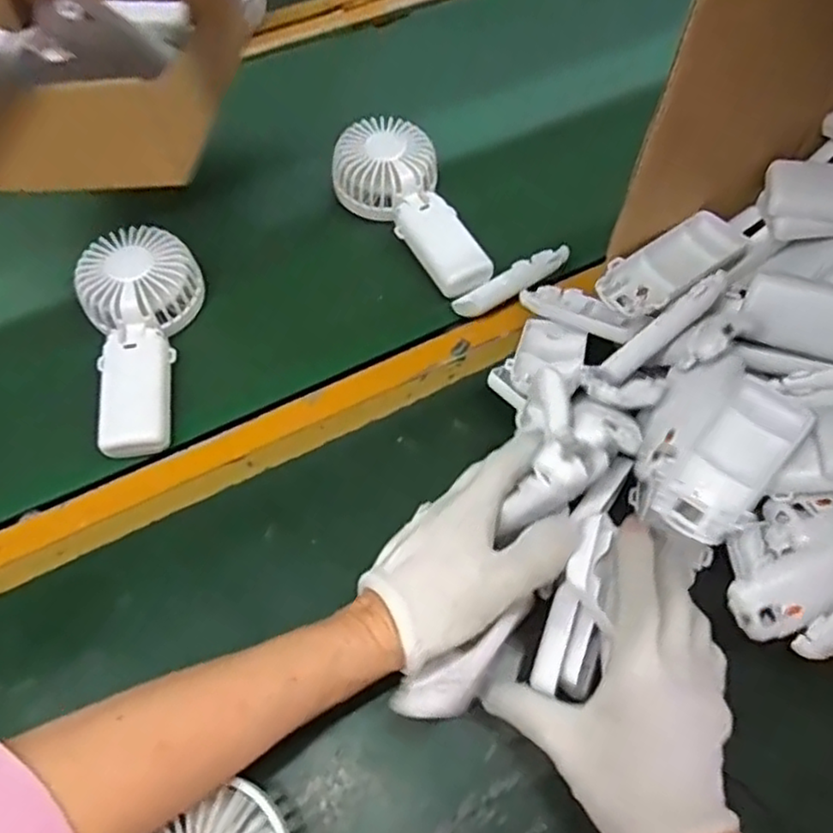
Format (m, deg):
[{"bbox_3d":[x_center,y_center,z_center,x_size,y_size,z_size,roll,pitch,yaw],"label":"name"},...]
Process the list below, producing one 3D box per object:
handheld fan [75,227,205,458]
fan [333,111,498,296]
[{"bbox_3d":[-0.199,-0.058,0.491,0.087,0.038,0.178,-13,61,-7],"label":"handheld fan"},{"bbox_3d":[-0.007,-0.172,0.552,0.085,0.044,0.169,-22,63,-12],"label":"fan"}]

